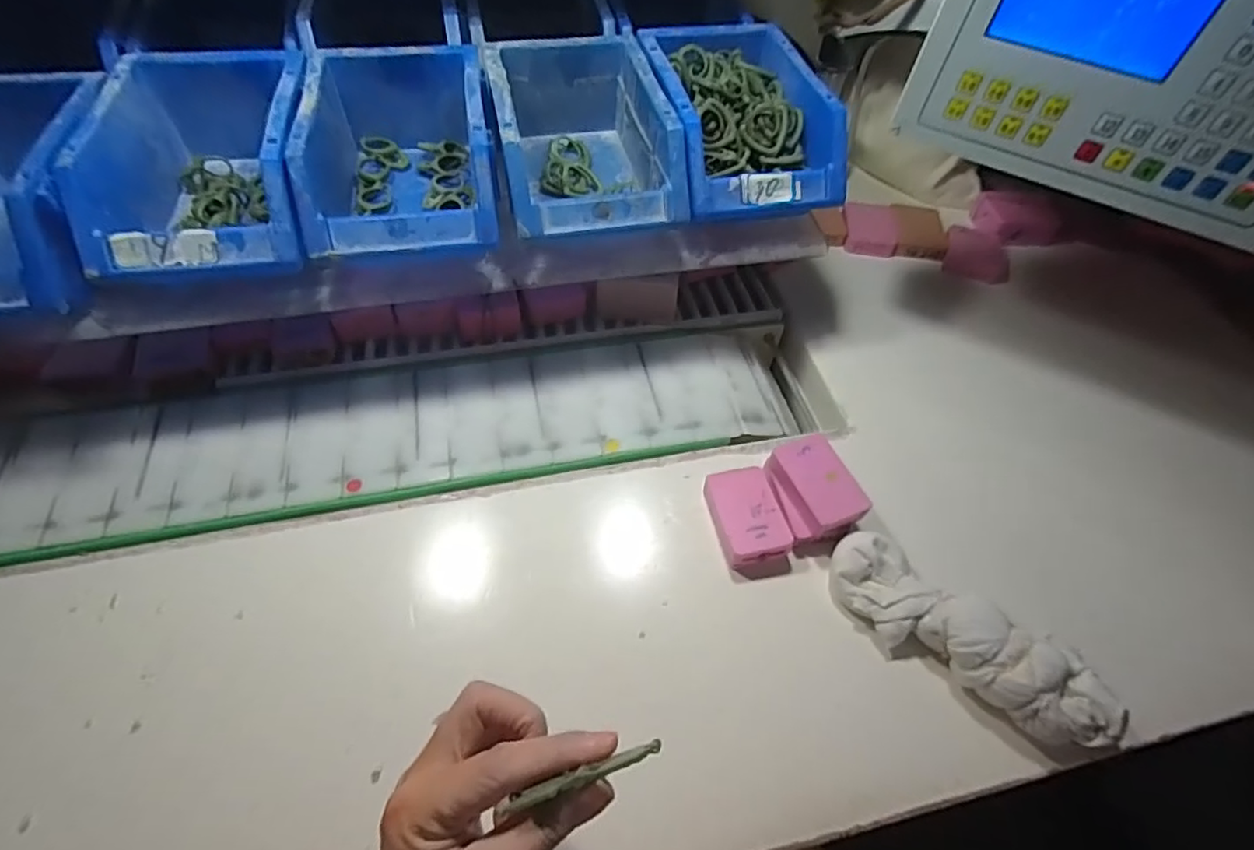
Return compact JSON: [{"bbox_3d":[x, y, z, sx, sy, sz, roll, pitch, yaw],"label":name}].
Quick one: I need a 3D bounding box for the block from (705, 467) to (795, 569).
[{"bbox_3d":[0.085,0.065,0.433,0.047,0.022,0.070,-5,56,-8],"label":"block"}]

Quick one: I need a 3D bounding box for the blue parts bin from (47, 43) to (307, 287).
[{"bbox_3d":[-0.281,-0.175,0.408,0.122,0.071,0.179,-7,55,-9],"label":"blue parts bin"}]

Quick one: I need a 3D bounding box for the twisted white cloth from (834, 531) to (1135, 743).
[{"bbox_3d":[0.209,0.134,0.380,0.170,0.047,0.052,37,60,19],"label":"twisted white cloth"}]

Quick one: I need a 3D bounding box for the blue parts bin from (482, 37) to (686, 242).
[{"bbox_3d":[-0.034,-0.211,0.454,0.122,0.074,0.167,-10,55,-11],"label":"blue parts bin"}]

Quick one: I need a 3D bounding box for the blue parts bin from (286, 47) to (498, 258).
[{"bbox_3d":[-0.160,-0.191,0.433,0.122,0.075,0.172,-8,55,-10],"label":"blue parts bin"}]

